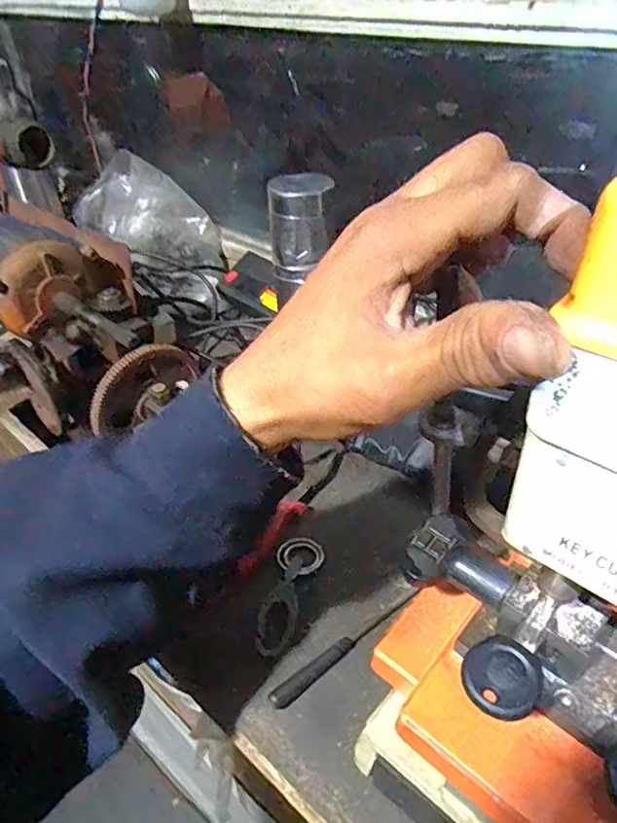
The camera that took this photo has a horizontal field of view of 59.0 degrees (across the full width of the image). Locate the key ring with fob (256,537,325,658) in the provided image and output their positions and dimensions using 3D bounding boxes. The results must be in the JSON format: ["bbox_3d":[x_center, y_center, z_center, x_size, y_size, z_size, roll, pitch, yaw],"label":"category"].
[{"bbox_3d":[-0.014,0.122,0.368,0.030,0.009,0.085,9,42,13],"label":"key ring with fob"}]

